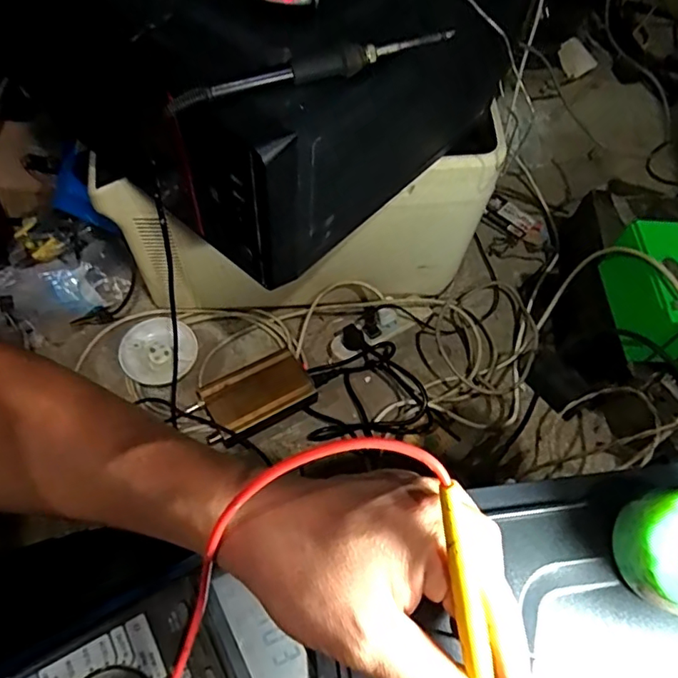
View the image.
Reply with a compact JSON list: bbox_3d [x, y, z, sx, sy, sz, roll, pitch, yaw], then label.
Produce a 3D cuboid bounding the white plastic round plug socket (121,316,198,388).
[{"bbox_3d":[-0.272,0.018,0.814,0.110,0.034,0.105,0,73,0],"label":"white plastic round plug socket"}]

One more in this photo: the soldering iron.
[{"bbox_3d":[-0.019,-0.200,0.395,0.212,0.021,0.018,-16,62,-13],"label":"soldering iron"}]

